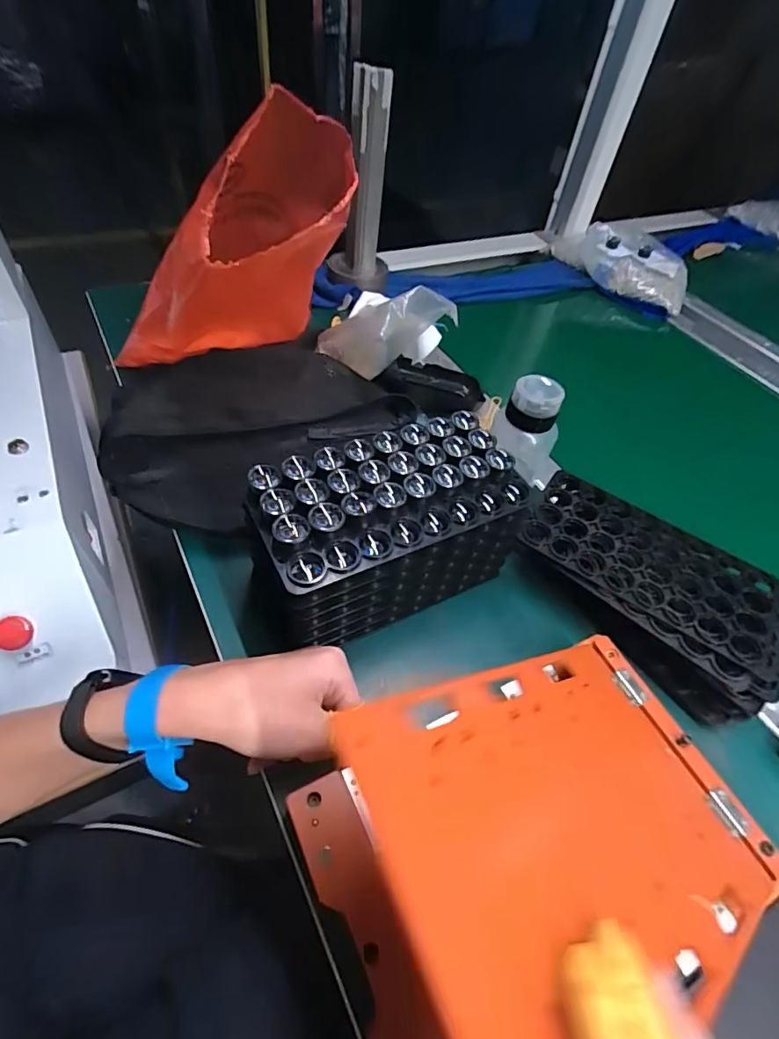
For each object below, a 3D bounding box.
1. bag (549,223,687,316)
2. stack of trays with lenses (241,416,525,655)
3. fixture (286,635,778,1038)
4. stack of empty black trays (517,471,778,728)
[{"bbox_3d":[0.390,-0.440,0.852,0.245,0.056,0.146,27,53,15],"label":"bag"},{"bbox_3d":[-0.005,0.013,0.379,0.195,0.120,0.094,-22,57,-23],"label":"stack of trays with lenses"},{"bbox_3d":[0.088,0.152,0.250,0.243,0.111,0.156,-19,54,-19],"label":"fixture"},{"bbox_3d":[0.205,0.048,0.416,0.198,0.052,0.123,35,56,22],"label":"stack of empty black trays"}]

